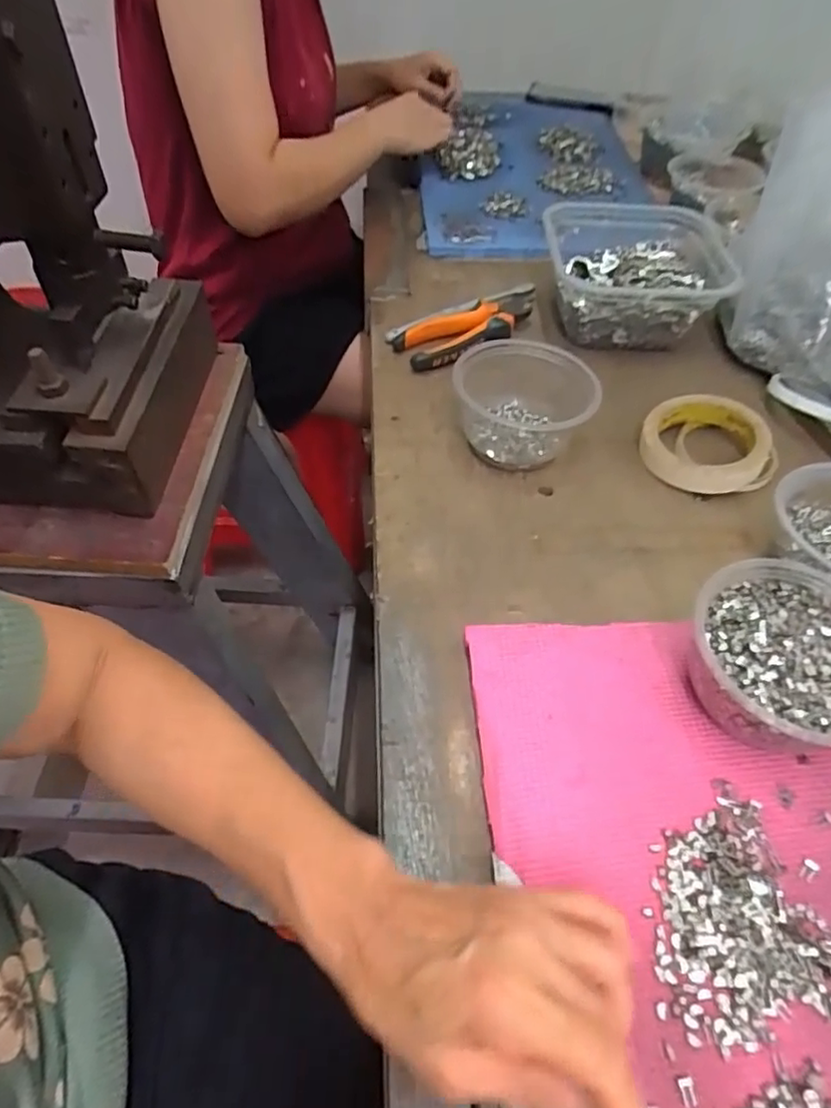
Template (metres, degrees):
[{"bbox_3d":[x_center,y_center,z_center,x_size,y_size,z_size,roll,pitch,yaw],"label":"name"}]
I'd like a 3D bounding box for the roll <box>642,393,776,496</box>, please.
[{"bbox_3d":[0.247,-0.093,0.539,0.101,0.034,0.095,2,52,-2],"label":"roll"}]

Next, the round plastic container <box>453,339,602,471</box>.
[{"bbox_3d":[0.089,-0.125,0.539,0.113,0.061,0.113,2,52,-2],"label":"round plastic container"}]

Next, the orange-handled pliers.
[{"bbox_3d":[0.062,-0.228,0.635,0.168,0.023,0.065,-25,57,-21],"label":"orange-handled pliers"}]

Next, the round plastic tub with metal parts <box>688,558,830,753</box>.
[{"bbox_3d":[0.226,0.060,0.387,0.116,0.056,0.132,30,56,19],"label":"round plastic tub with metal parts"}]

